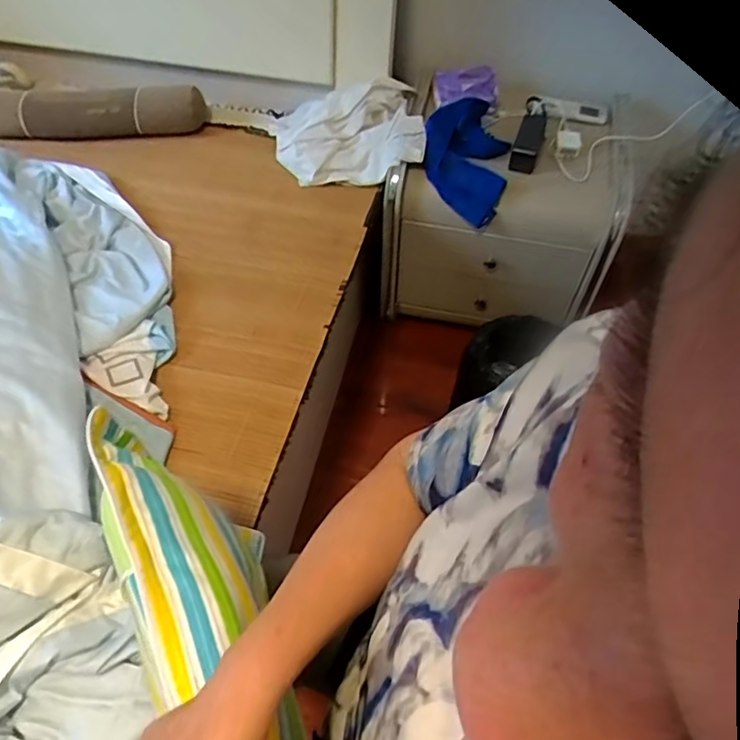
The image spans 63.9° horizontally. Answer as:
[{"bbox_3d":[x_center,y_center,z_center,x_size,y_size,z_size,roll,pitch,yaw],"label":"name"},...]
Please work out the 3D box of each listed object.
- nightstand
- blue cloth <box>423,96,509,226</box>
[{"bbox_3d":[0.295,-0.334,1.416,0.494,0.376,0.314,10,53,6],"label":"nightstand"},{"bbox_3d":[0.198,-0.430,1.232,0.173,0.073,0.279,-2,68,-3],"label":"blue cloth"}]

